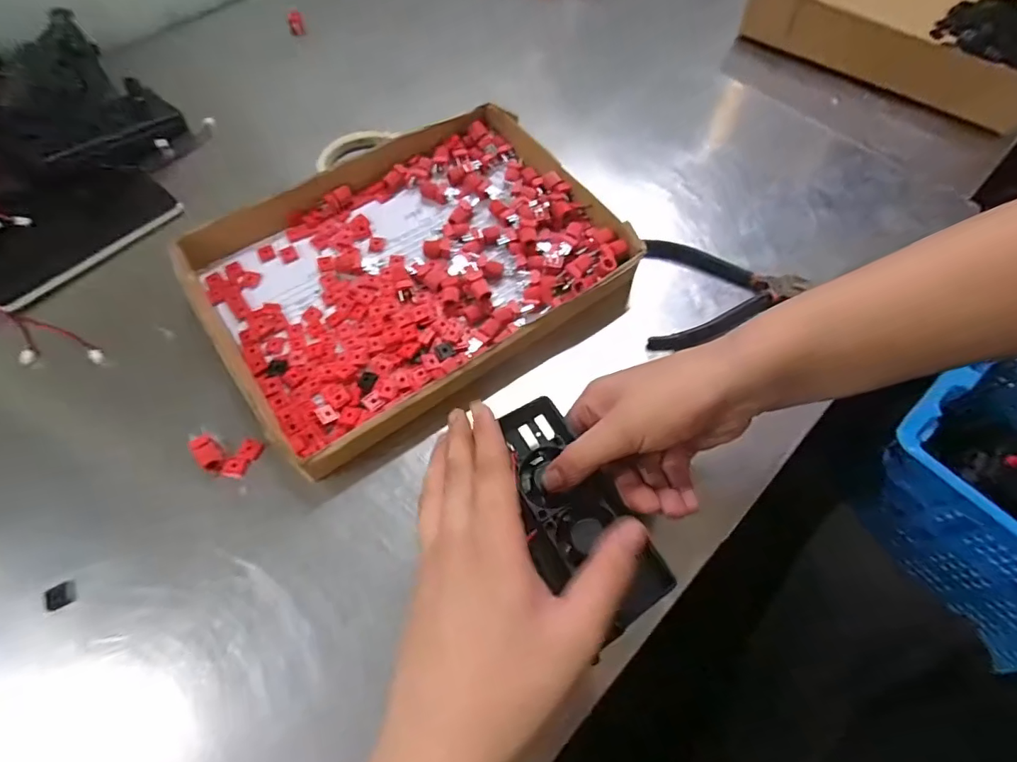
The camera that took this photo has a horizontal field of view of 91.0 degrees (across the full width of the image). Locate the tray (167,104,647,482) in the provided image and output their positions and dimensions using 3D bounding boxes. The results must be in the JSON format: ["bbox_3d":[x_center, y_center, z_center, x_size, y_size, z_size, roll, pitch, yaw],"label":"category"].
[{"bbox_3d":[-0.087,-0.097,0.415,0.338,0.033,0.261,-29,67,-15],"label":"tray"}]

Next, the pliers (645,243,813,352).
[{"bbox_3d":[0.184,-0.070,0.418,0.133,0.012,0.114,6,63,2],"label":"pliers"}]

